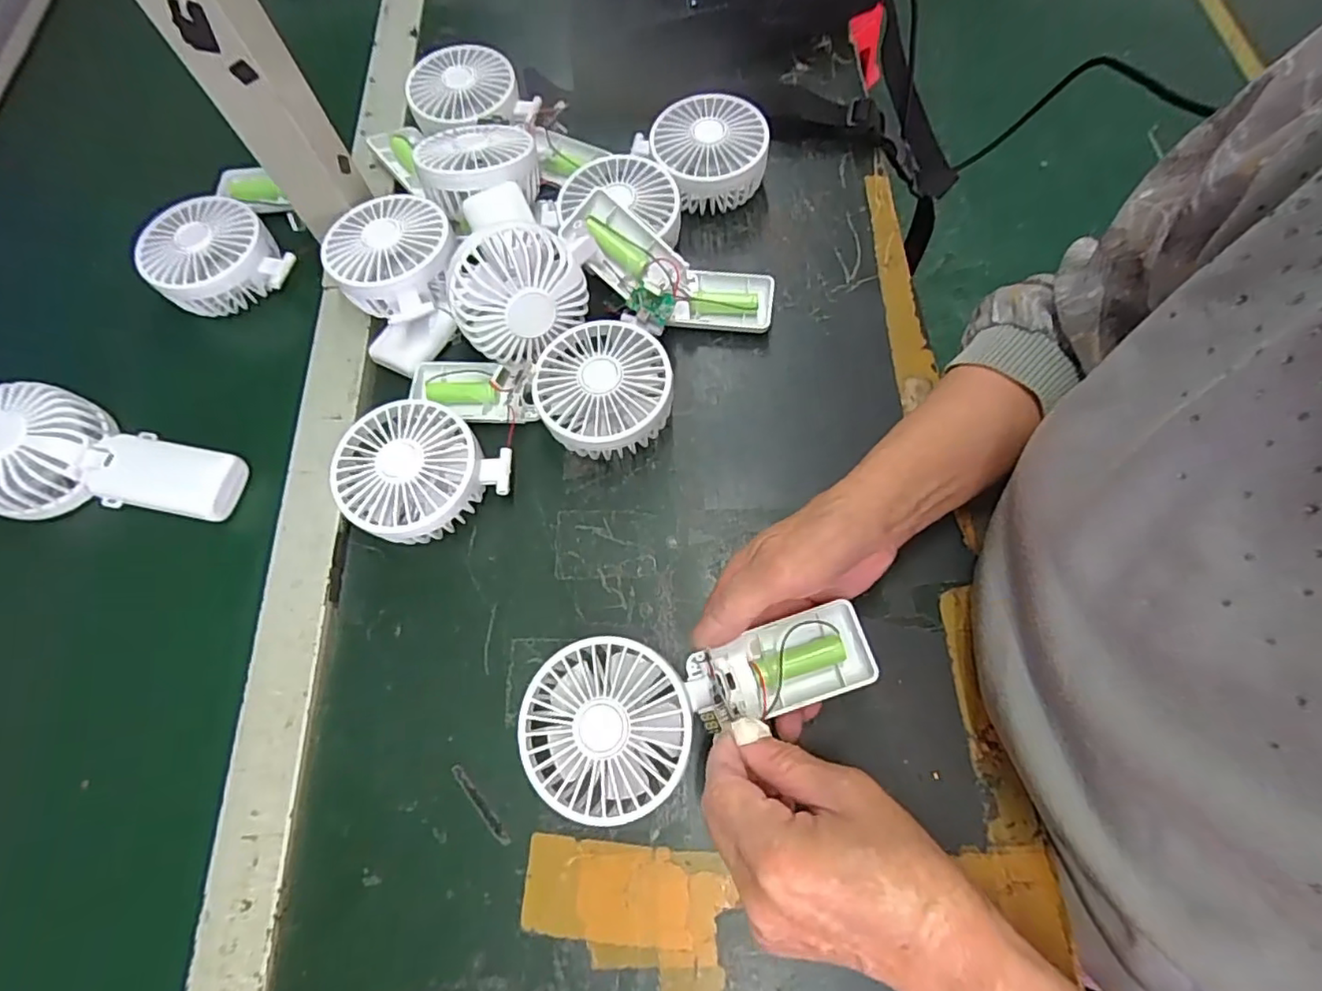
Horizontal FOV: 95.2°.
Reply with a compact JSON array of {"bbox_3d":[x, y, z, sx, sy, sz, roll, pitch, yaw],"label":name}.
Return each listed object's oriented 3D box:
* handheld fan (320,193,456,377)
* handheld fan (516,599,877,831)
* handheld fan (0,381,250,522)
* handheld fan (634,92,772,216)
[{"bbox_3d":[-0.182,-0.155,0.430,0.083,0.051,0.111,-22,70,-6],"label":"handheld fan"},{"bbox_3d":[0.020,0.104,0.313,0.183,0.032,0.081,-15,69,-7],"label":"handheld fan"},{"bbox_3d":[-0.369,-0.017,0.391,0.171,0.043,0.084,16,71,8],"label":"handheld fan"},{"bbox_3d":[0.034,-0.260,0.464,0.081,0.046,0.085,-1,69,2],"label":"handheld fan"}]

